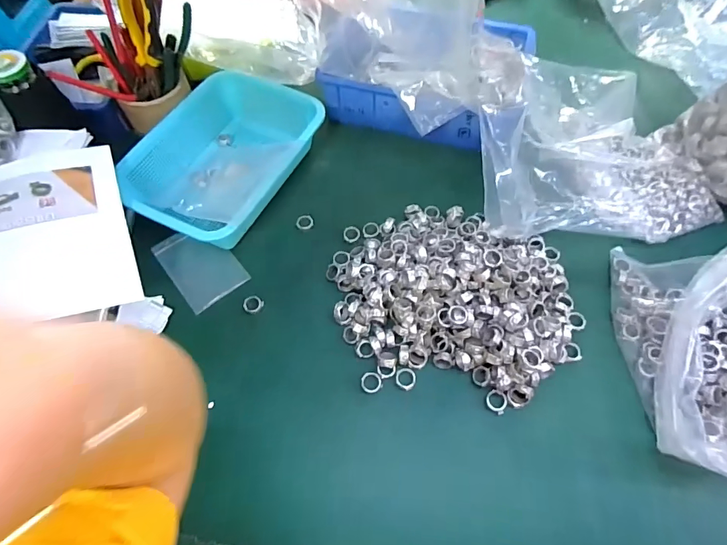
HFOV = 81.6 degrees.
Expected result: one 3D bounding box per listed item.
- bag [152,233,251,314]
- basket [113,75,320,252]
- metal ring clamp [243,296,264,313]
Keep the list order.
[{"bbox_3d":[-0.214,-0.014,0.549,0.079,0.011,0.122,-37,66,-18],"label":"bag"},{"bbox_3d":[-0.191,-0.159,0.581,0.200,0.069,0.258,27,65,15],"label":"basket"},{"bbox_3d":[-0.139,0.039,0.525,0.023,0.011,0.021,0,61,1],"label":"metal ring clamp"}]

